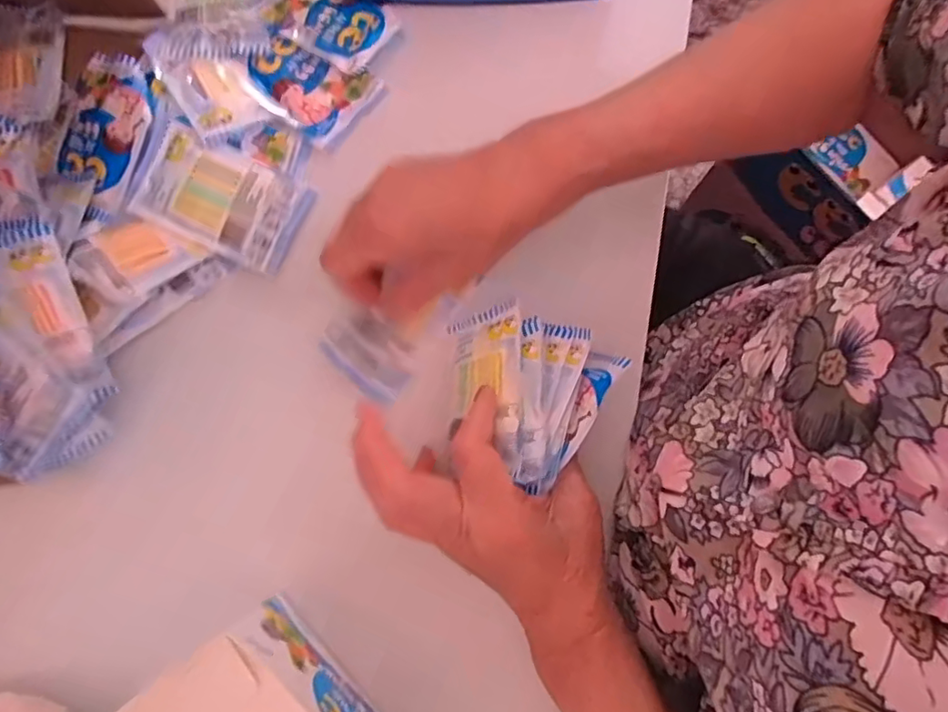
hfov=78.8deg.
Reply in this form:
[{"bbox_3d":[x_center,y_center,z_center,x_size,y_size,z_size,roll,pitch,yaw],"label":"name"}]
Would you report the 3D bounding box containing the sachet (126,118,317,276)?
[{"bbox_3d":[-0.159,-0.099,0.370,0.097,0.010,0.065,26,85,-6],"label":"sachet"}]

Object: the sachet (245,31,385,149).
[{"bbox_3d":[-0.112,-0.185,0.392,0.083,0.011,0.060,34,82,7],"label":"sachet"}]

